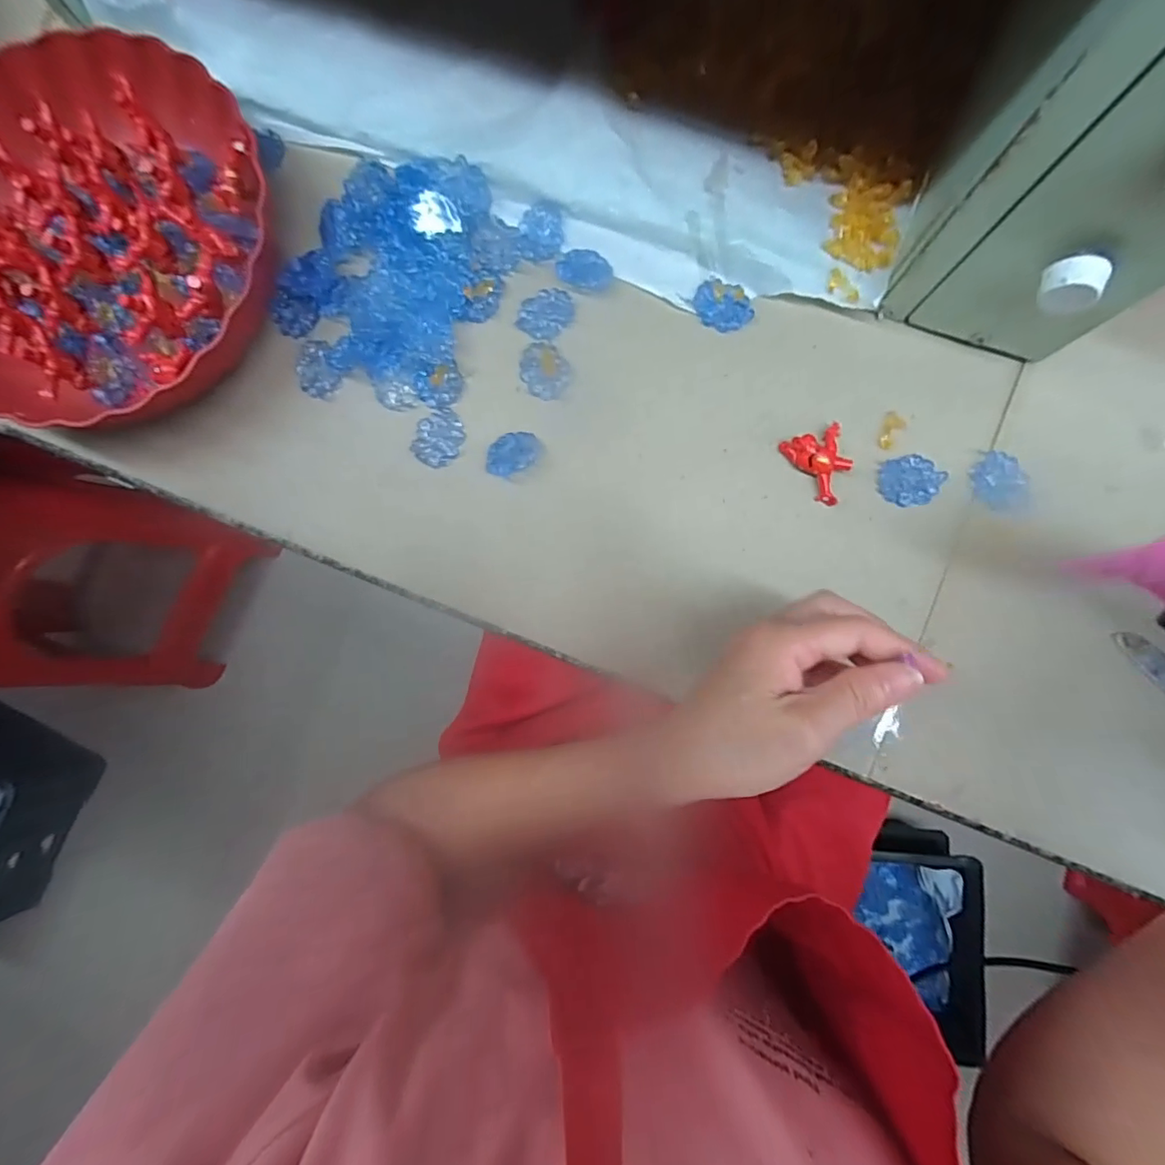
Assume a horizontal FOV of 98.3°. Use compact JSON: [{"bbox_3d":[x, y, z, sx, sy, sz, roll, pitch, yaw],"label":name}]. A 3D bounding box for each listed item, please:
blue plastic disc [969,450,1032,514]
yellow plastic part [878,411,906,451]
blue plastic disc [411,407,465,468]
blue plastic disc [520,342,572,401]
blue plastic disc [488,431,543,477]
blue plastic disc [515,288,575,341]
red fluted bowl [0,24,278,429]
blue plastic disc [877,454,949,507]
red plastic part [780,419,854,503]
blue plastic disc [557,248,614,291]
[{"bbox_3d":[0.262,-0.062,0.313,0.040,0.004,0.032,38,90,4],"label":"blue plastic disc"},{"bbox_3d":[0.195,-0.096,0.317,0.011,0.006,0.026,22,89,4],"label":"yellow plastic part"},{"bbox_3d":[-0.096,-0.097,0.335,0.032,0.005,0.037,42,90,4],"label":"blue plastic disc"},{"bbox_3d":[-0.025,-0.140,0.333,0.030,0.004,0.036,-31,86,1],"label":"blue plastic disc"},{"bbox_3d":[-0.045,-0.083,0.328,0.036,0.008,0.030,-6,69,6],"label":"blue plastic disc"},{"bbox_3d":[-0.024,-0.179,0.334,0.036,0.004,0.032,-43,86,0],"label":"blue plastic disc"},{"bbox_3d":[-0.317,-0.219,0.323,0.210,0.050,0.237,3,87,3],"label":"red fluted bowl"},{"bbox_3d":[0.205,-0.064,0.315,0.036,0.004,0.032,32,89,4],"label":"blue plastic disc"},{"bbox_3d":[0.151,-0.072,0.316,0.036,0.015,0.047,-19,86,2],"label":"red plastic part"},{"bbox_3d":[0.002,-0.206,0.330,0.035,0.005,0.026,24,89,4],"label":"blue plastic disc"}]

